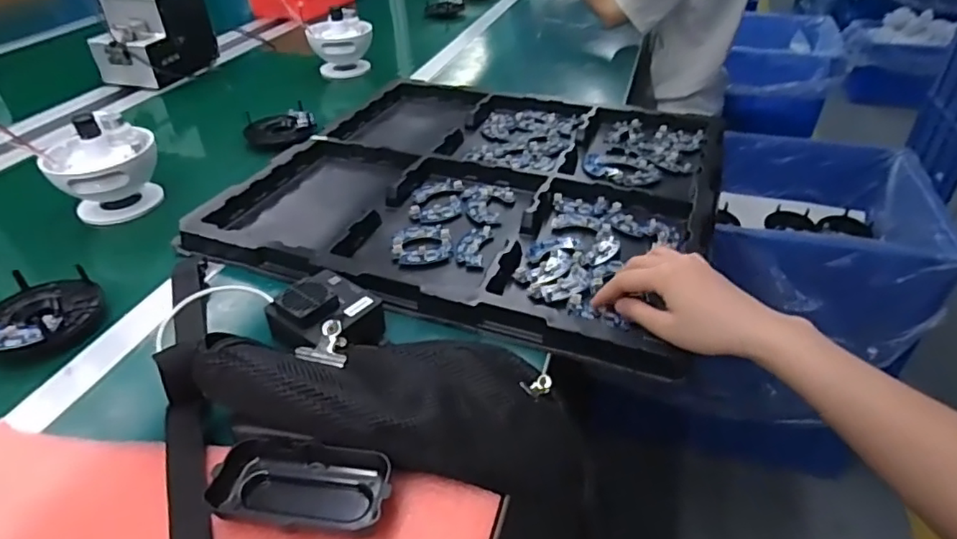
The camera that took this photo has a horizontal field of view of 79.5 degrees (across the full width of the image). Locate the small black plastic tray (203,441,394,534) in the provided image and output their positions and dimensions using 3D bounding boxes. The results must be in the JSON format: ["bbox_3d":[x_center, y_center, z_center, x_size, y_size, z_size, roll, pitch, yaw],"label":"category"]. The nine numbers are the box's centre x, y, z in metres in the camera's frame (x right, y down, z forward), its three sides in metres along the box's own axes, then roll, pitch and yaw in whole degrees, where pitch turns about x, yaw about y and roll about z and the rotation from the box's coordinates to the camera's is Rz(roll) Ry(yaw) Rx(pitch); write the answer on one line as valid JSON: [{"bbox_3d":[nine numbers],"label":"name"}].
[{"bbox_3d":[-0.110,0.138,0.369,0.110,0.024,0.048,5,34,8],"label":"small black plastic tray"}]

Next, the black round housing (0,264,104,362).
[{"bbox_3d":[-0.392,0.039,0.521,0.088,0.025,0.121,-10,35,-14],"label":"black round housing"}]

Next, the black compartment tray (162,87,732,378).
[{"bbox_3d":[0.016,-0.112,0.721,0.527,0.045,0.523,12,36,18],"label":"black compartment tray"}]

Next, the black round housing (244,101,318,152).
[{"bbox_3d":[-0.288,-0.209,0.856,0.101,0.038,0.083,14,36,21],"label":"black round housing"}]

